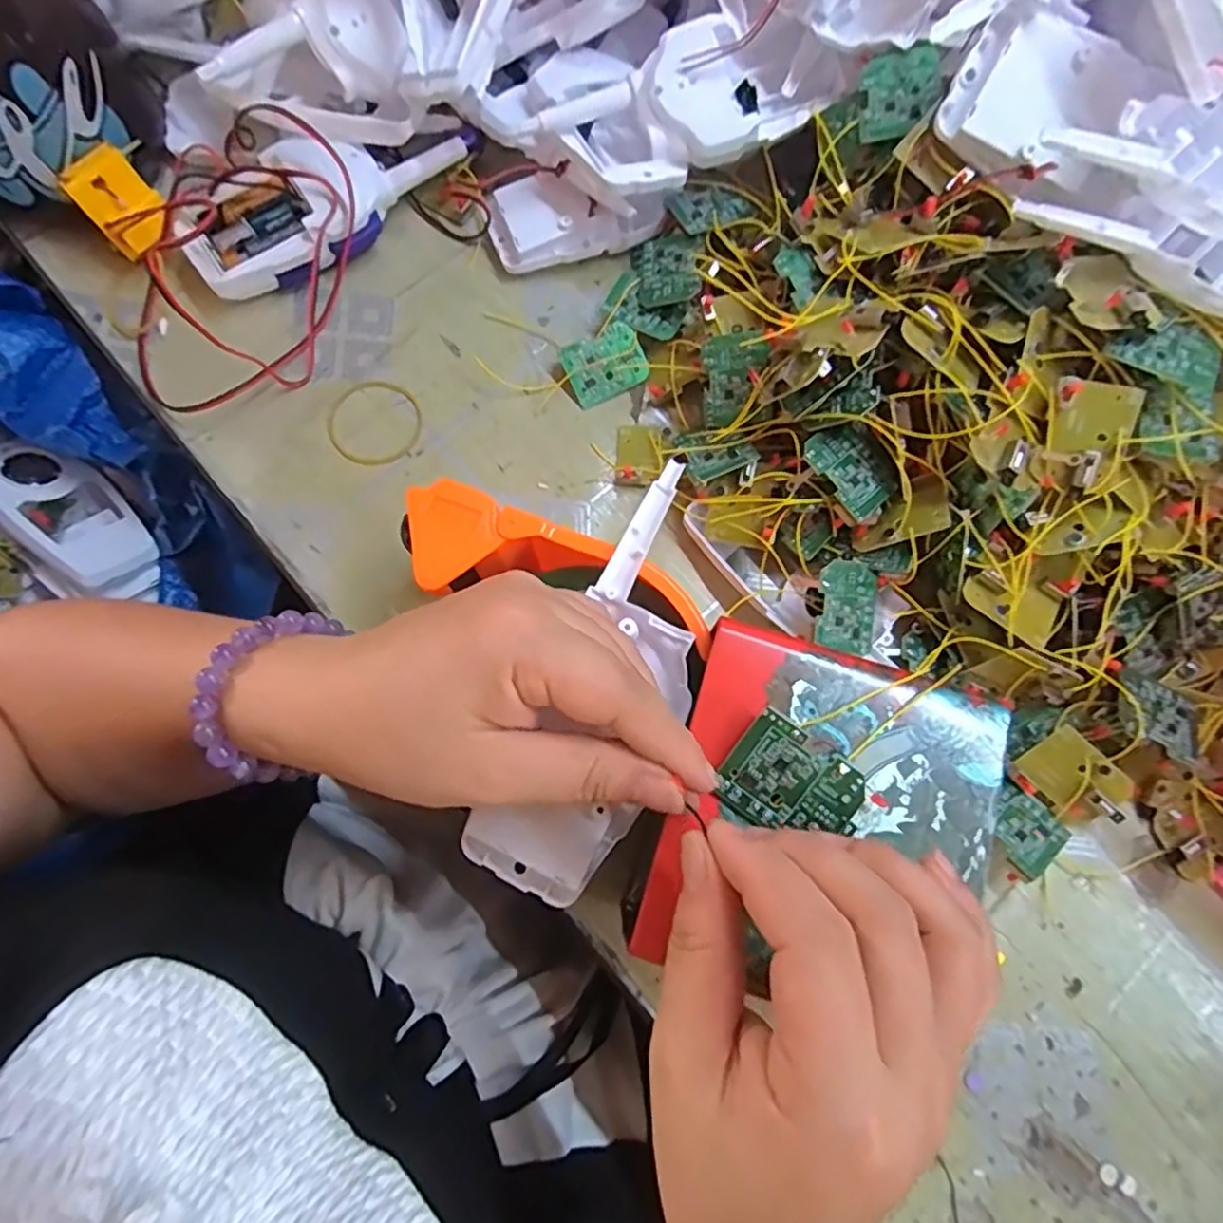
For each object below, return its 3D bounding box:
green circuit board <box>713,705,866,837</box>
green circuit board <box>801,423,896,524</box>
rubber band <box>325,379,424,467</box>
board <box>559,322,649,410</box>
[{"bbox_3d":[0.059,0.057,0.218,0.042,0.004,0.034,35,98,10],"label":"green circuit board"},{"bbox_3d":[0.109,-0.065,0.300,0.034,0.004,0.041,-36,87,-23],"label":"green circuit board"},{"bbox_3d":[-0.126,-0.100,0.355,0.049,0.004,0.049,0,76,-1],"label":"rubber band"},{"bbox_3d":[-0.003,-0.132,0.358,0.041,0.005,0.033,-25,103,3],"label":"board"}]

